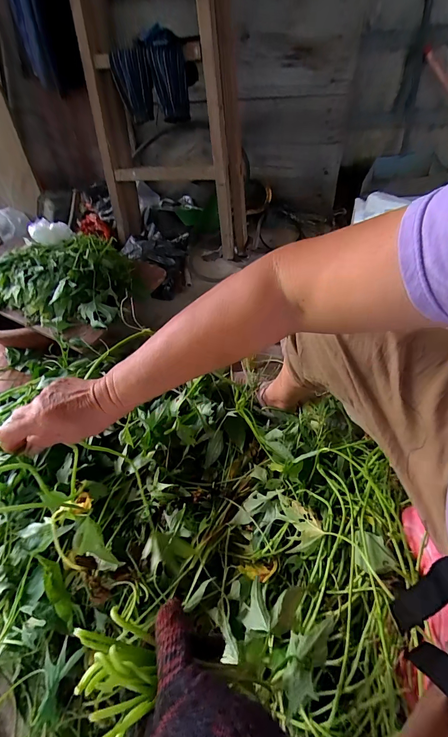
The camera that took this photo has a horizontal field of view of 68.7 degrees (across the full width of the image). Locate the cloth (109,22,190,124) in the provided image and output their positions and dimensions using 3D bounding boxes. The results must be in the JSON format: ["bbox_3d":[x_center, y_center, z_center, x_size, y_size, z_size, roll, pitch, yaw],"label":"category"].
[{"bbox_3d":[-0.254,-1.015,1.155,0.247,0.246,0.136,-9,52,0],"label":"cloth"}]

